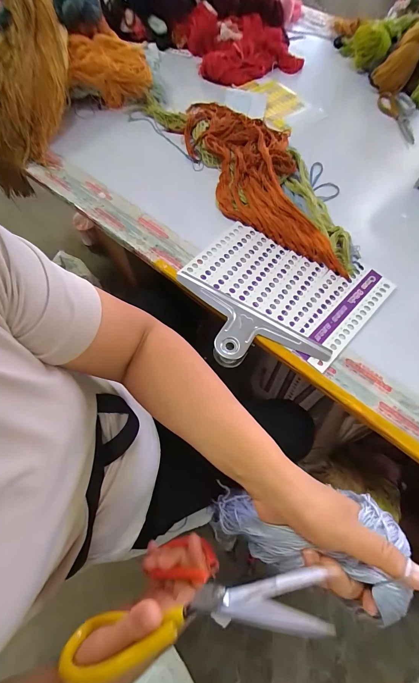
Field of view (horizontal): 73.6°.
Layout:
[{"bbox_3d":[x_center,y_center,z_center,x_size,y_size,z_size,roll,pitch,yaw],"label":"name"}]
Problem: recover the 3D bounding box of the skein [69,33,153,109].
[{"bbox_3d":[-0.251,-0.691,0.719,0.194,0.107,0.093,-7,67,-6],"label":"skein"}]

